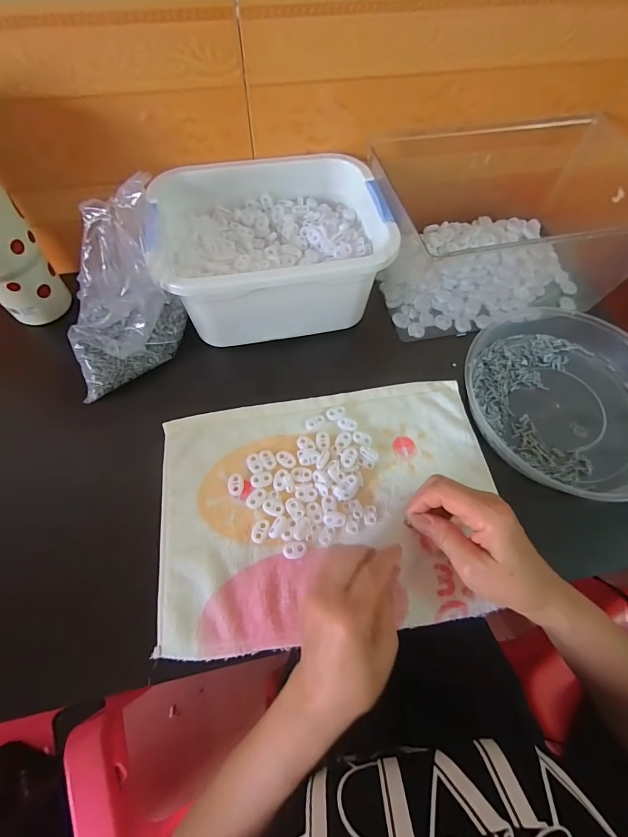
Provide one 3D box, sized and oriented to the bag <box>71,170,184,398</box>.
[{"bbox_3d":[-0.206,-0.124,0.385,0.157,0.141,0.102,-32,70,-16],"label":"bag"}]

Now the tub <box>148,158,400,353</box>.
[{"bbox_3d":[-0.048,-0.198,0.436,0.243,0.110,0.186,-9,65,-7],"label":"tub"}]

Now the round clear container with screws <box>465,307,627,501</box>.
[{"bbox_3d":[0.289,-0.027,0.418,0.217,0.040,0.230,0,64,-1],"label":"round clear container with screws"}]

